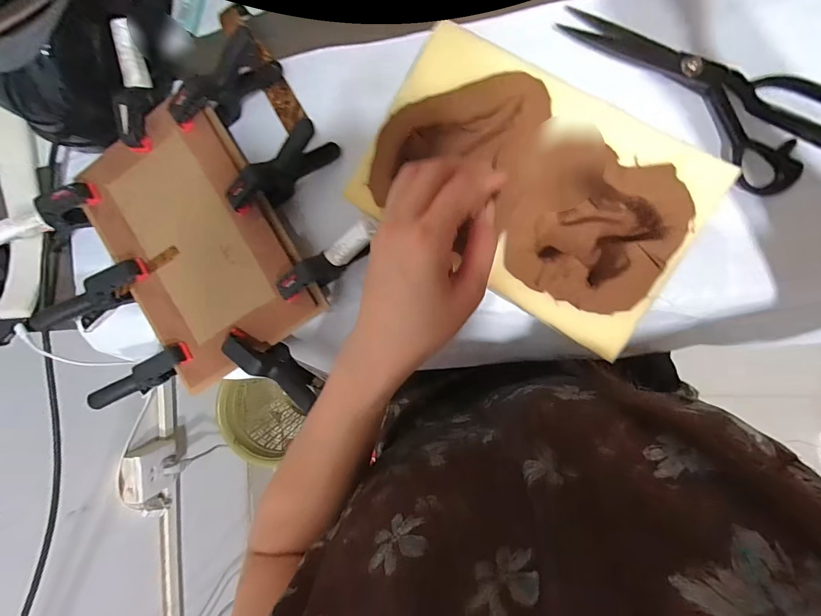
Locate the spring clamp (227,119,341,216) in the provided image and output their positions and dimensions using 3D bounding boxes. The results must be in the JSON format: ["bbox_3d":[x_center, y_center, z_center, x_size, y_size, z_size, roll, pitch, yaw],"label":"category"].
[{"bbox_3d":[-0.118,-0.125,0.351,0.102,0.061,0.019,-38,87,9],"label":"spring clamp"}]

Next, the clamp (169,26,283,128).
[{"bbox_3d":[-0.174,-0.207,0.358,0.102,0.061,0.022,-43,86,9],"label":"clamp"}]

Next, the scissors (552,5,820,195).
[{"bbox_3d":[0.249,-0.201,0.317,0.235,0.017,0.095,45,98,4],"label":"scissors"}]

